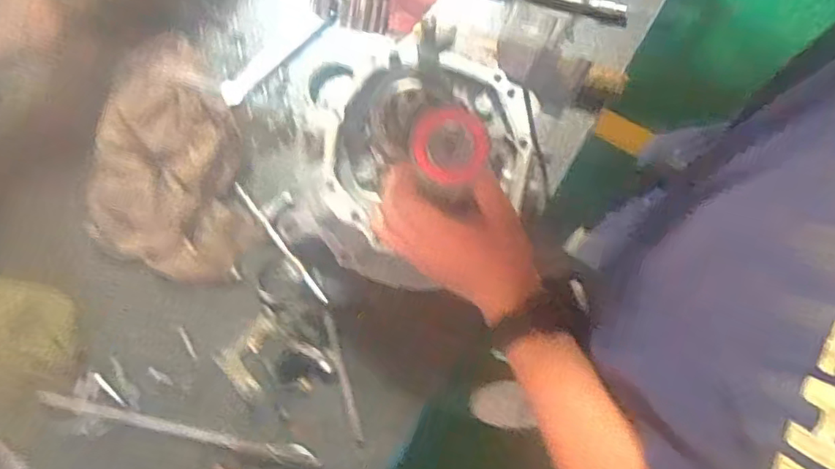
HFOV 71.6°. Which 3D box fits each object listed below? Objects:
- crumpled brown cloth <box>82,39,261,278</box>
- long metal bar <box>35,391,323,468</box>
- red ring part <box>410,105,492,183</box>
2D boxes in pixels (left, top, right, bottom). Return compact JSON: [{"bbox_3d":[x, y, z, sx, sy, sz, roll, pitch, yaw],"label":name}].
[{"bbox_3d":[-0.325,-0.112,0.799,0.251,0.064,0.310,21,77,7],"label":"crumpled brown cloth"},{"bbox_3d":[-0.301,0.246,0.728,0.362,0.021,0.021,12,76,5],"label":"long metal bar"},{"bbox_3d":[0.021,-0.058,0.370,0.049,0.006,0.050,0,76,2],"label":"red ring part"}]

